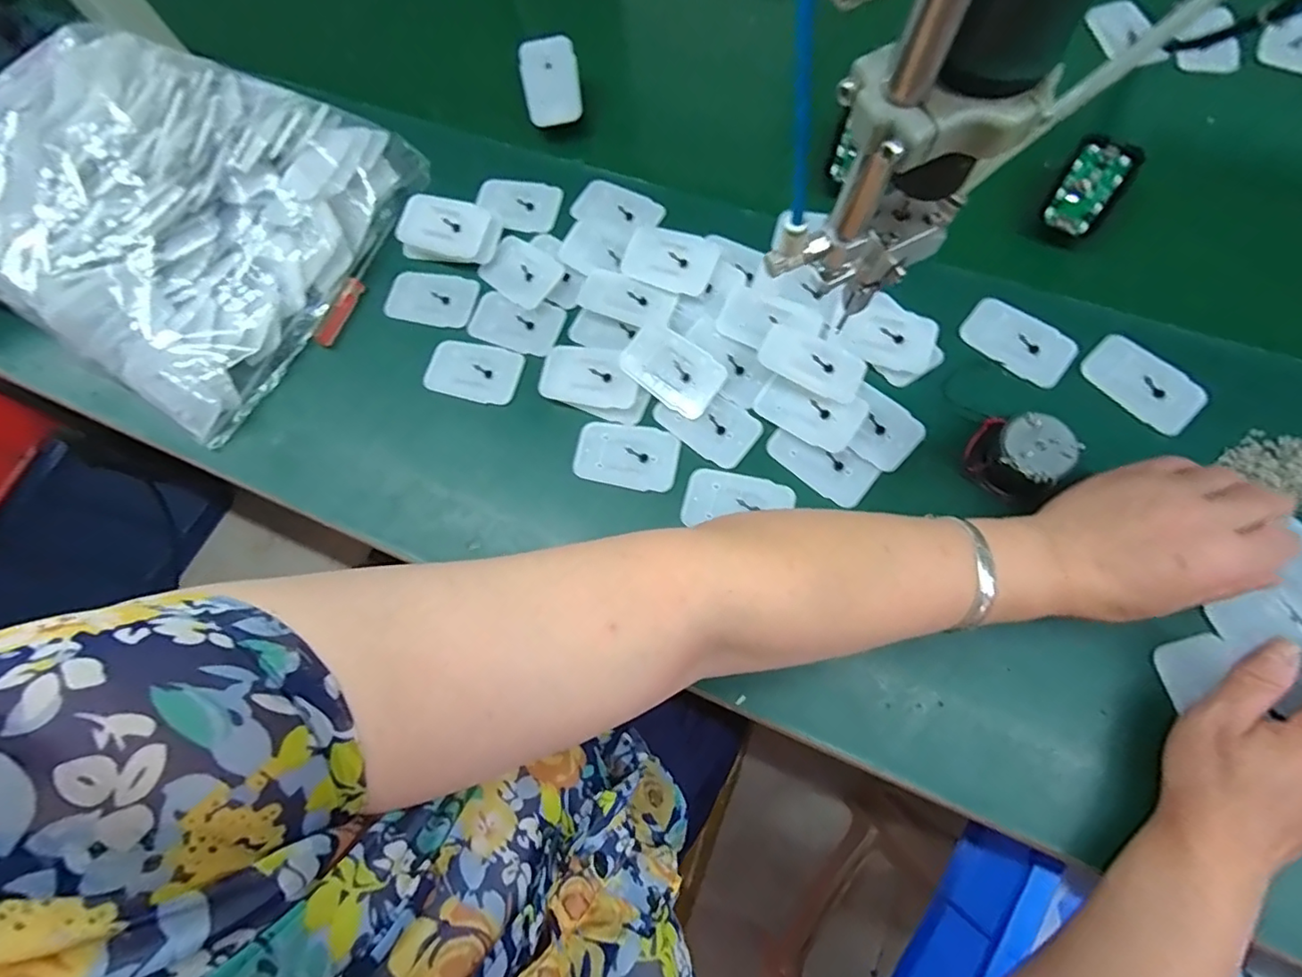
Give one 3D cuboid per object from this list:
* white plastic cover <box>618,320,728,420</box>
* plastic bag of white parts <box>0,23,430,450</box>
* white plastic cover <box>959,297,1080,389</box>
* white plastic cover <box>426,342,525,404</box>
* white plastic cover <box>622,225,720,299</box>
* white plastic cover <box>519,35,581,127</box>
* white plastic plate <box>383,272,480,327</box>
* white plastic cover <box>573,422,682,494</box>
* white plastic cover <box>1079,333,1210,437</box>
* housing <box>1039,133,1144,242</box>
[{"bbox_3d":[0.015,-0.084,0.403,0.070,0.004,0.044,38,98,9],"label":"white plastic cover"},{"bbox_3d":[-0.371,-0.225,0.443,0.286,0.069,0.271,30,75,9],"label":"plastic bag of white parts"},{"bbox_3d":[0.255,-0.102,0.400,0.071,0.005,0.047,39,77,12],"label":"white plastic cover"},{"bbox_3d":[-0.132,-0.087,0.426,0.072,0.006,0.043,16,73,6],"label":"white plastic cover"},{"bbox_3d":[0.014,-0.172,0.426,0.066,0.005,0.045,22,74,7],"label":"white plastic cover"},{"bbox_3d":[-0.083,-0.339,0.480,0.046,0.009,0.067,-11,100,-9],"label":"white plastic cover"},{"bbox_3d":[-0.173,-0.149,0.451,0.072,0.007,0.042,13,73,5],"label":"white plastic plate"},{"bbox_3d":[-0.016,-0.022,0.397,0.070,0.004,0.044,10,73,4],"label":"white plastic cover"},{"bbox_3d":[0.329,-0.071,0.383,0.040,0.006,0.072,-43,77,-12],"label":"white plastic cover"},{"bbox_3d":[0.318,-0.218,0.416,0.040,0.010,0.071,31,101,16],"label":"housing"}]

